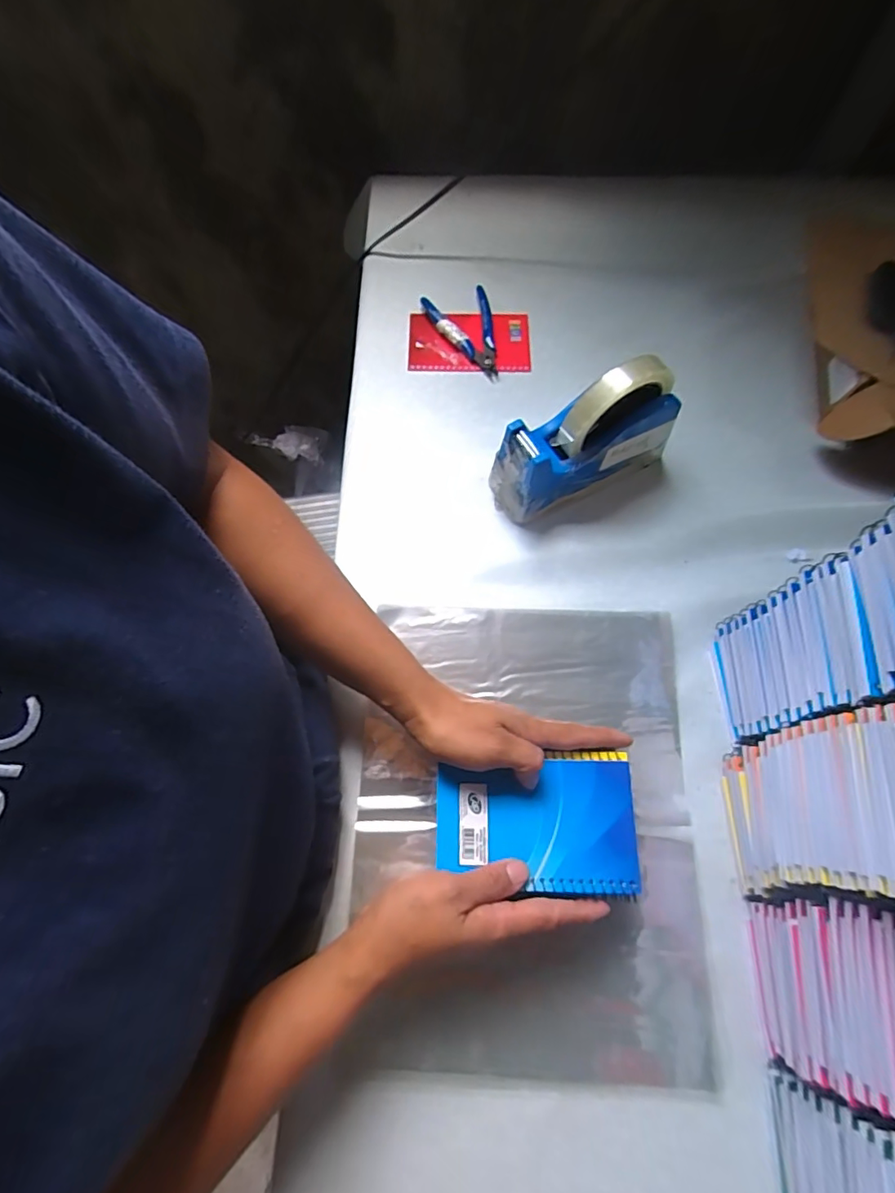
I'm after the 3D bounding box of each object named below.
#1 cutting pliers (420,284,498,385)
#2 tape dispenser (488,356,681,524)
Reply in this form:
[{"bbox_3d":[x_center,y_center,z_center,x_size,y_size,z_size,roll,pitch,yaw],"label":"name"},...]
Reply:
[{"bbox_3d":[0.021,-0.280,0.546,0.066,0.016,0.119,-15,71,-5],"label":"cutting pliers"},{"bbox_3d":[0.120,-0.138,0.439,0.157,0.123,0.052,-26,72,-8],"label":"tape dispenser"}]

